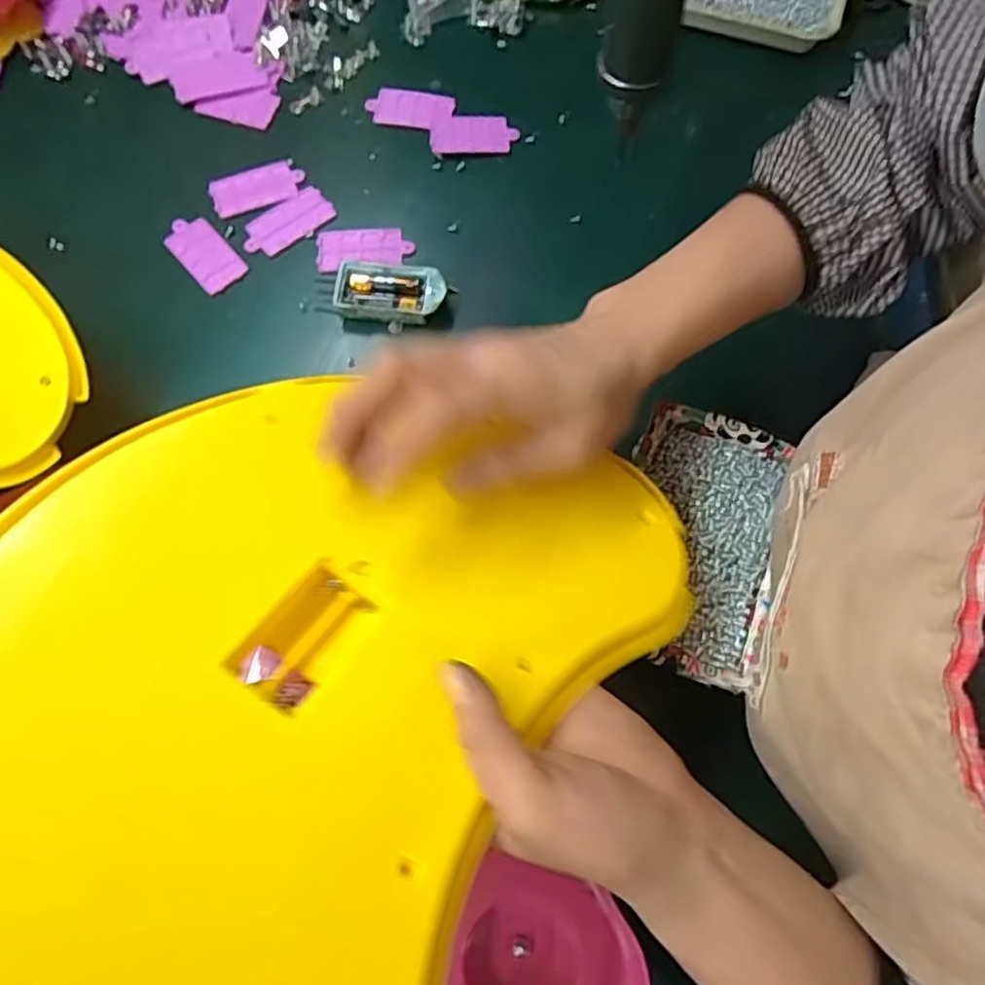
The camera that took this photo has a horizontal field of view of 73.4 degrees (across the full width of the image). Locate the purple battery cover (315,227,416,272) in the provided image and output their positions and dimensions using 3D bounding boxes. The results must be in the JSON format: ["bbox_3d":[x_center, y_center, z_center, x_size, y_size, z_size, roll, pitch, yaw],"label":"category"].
[{"bbox_3d":[-0.093,-0.178,0.481,0.068,0.005,0.032,-4,73,-3],"label":"purple battery cover"}]

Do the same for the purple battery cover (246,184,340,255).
[{"bbox_3d":[-0.153,-0.201,0.488,0.068,0.004,0.035,-35,77,-11],"label":"purple battery cover"}]

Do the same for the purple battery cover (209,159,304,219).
[{"bbox_3d":[-0.180,-0.235,0.506,0.069,0.004,0.035,-21,75,-8],"label":"purple battery cover"}]

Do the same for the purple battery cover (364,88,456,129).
[{"bbox_3d":[-0.066,-0.304,0.522,0.068,0.006,0.033,11,73,2],"label":"purple battery cover"}]

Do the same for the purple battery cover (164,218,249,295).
[{"bbox_3d":[-0.209,-0.174,0.478,0.034,0.005,0.067,-41,78,-13],"label":"purple battery cover"}]

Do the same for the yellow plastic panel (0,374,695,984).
[{"bbox_3d":[-0.068,0.067,0.247,0.221,0.028,0.323,37,51,3],"label":"yellow plastic panel"}]

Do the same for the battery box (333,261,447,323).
[{"bbox_3d":[-0.071,-0.139,0.460,0.075,0.020,0.038,2,73,-1],"label":"battery box"}]

